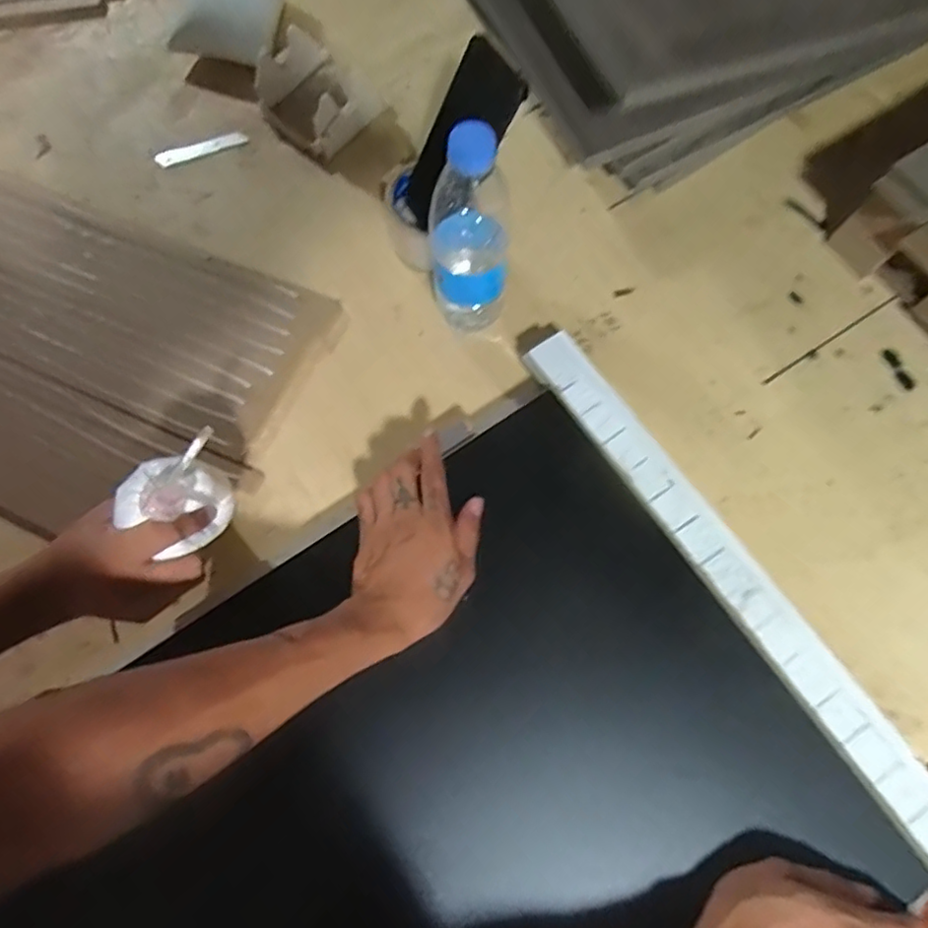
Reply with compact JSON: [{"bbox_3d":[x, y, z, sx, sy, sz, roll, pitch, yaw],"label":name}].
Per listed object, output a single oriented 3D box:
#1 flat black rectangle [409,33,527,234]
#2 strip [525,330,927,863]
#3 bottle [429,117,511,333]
[{"bbox_3d":[-0.007,-0.284,0.541,0.017,0.152,0.067,-13,66,-45],"label":"flat black rectangle"},{"bbox_3d":[0.211,0.091,0.471,0.039,0.010,0.500,-33,75,-6],"label":"strip"},{"bbox_3d":[0.004,-0.185,0.507,0.066,0.217,0.064,-4,74,2],"label":"bottle"}]

